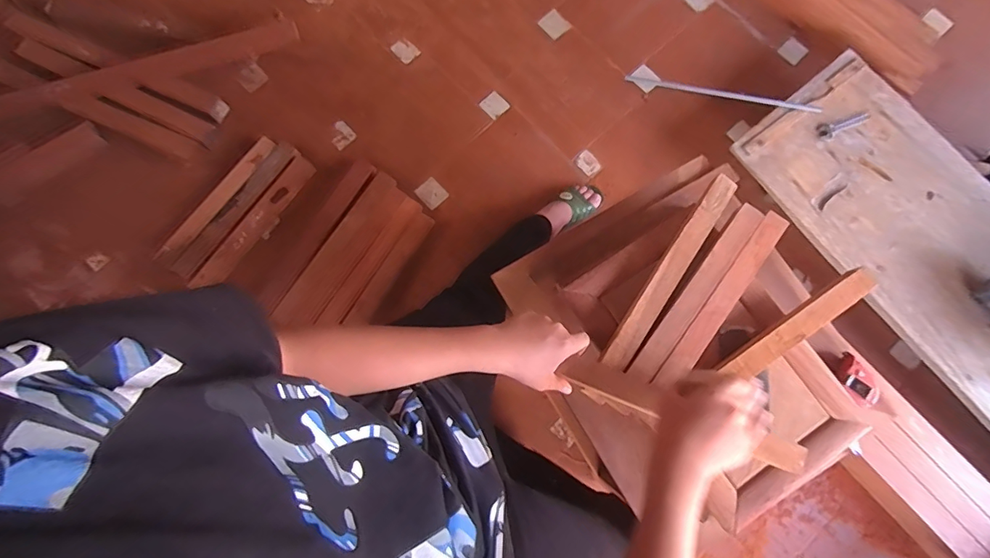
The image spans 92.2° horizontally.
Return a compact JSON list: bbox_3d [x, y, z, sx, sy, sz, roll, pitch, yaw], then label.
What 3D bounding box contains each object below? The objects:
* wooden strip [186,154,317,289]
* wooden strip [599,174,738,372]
[{"bbox_3d":[-0.602,-0.155,1.215,0.067,0.017,0.384,33,79,7],"label":"wooden strip"},{"bbox_3d":[0.235,-0.012,0.639,0.035,0.014,0.305,34,79,7],"label":"wooden strip"}]

